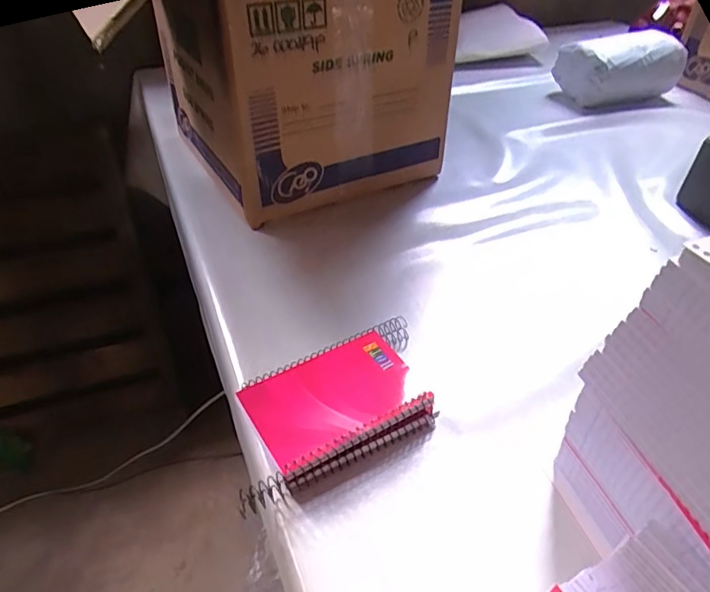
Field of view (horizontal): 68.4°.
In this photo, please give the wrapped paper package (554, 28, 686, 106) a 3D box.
[{"bbox_3d":[0.470,-0.410,0.935,0.179,0.102,0.117,-13,43,-16],"label":"wrapped paper package"}]

